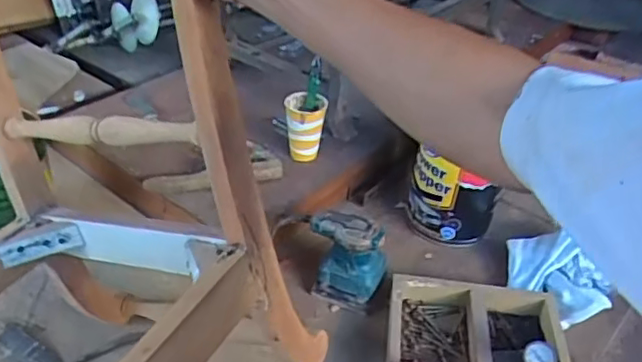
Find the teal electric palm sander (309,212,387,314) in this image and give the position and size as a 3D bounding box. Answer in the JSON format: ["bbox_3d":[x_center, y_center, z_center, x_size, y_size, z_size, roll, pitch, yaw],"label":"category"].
[{"bbox_3d":[0.041,0.122,0.964,0.128,0.131,0.101,10,34,6],"label":"teal electric palm sander"}]

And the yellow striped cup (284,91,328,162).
[{"bbox_3d":[-0.033,-0.088,1.154,0.078,0.135,0.083,4,34,-2],"label":"yellow striped cup"}]

